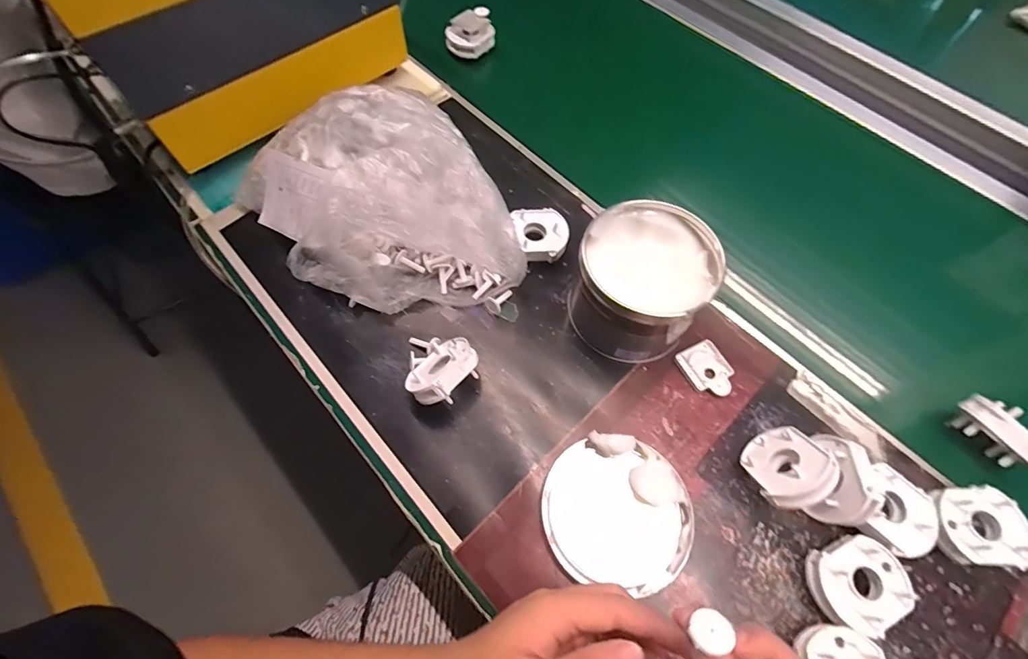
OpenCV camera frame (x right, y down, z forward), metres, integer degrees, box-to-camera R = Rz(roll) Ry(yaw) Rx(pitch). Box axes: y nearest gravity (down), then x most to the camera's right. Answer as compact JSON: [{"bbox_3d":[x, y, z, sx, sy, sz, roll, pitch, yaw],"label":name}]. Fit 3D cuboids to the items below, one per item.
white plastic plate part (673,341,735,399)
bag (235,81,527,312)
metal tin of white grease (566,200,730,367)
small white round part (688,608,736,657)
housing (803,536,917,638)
[{"bbox_3d":[0.196,0.042,0.454,0.044,0.008,0.056,-25,67,-12],"label":"white plastic plate part"},{"bbox_3d":[-0.145,-0.121,0.473,0.244,0.120,0.260,-23,66,-11],"label":"bag"},{"bbox_3d":[0.124,-0.046,0.448,0.119,0.100,0.128,0,64,0],"label":"metal tin of white grease"},{"bbox_3d":[0.097,0.150,0.222,0.021,0.008,0.021,4,31,-2],"label":"small white round part"},{"bbox_3d":[0.275,0.206,0.362,0.070,0.036,0.062,-19,66,-9],"label":"housing"}]

